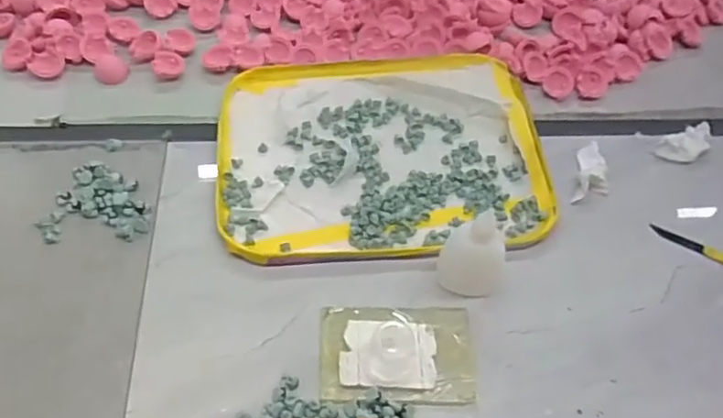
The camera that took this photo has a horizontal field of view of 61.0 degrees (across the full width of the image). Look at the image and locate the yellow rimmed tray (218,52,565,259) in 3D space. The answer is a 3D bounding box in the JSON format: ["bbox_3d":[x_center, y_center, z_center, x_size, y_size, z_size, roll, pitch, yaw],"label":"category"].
[{"bbox_3d":[0.017,-0.057,0.532,0.272,0.017,0.208,-2,57,-6],"label":"yellow rimmed tray"}]

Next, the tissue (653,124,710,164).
[{"bbox_3d":[0.297,-0.061,0.561,0.055,0.013,0.031,-29,63,-21],"label":"tissue"}]

